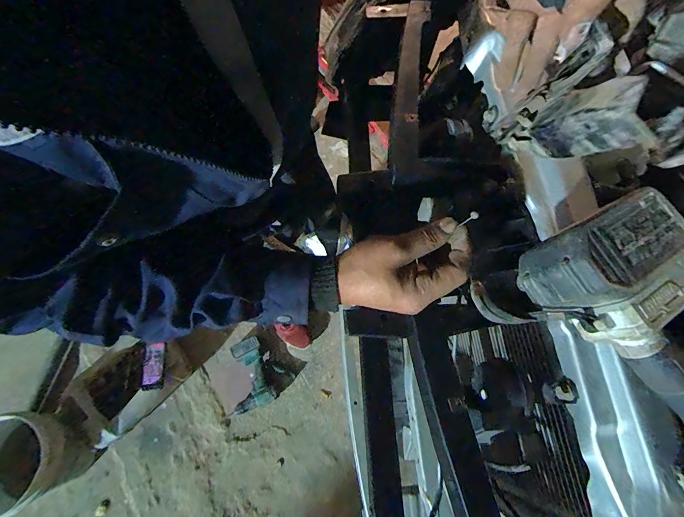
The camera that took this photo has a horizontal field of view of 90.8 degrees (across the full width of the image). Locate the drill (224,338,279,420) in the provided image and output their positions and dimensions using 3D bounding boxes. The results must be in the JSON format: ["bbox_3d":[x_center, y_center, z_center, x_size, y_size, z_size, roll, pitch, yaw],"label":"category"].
[{"bbox_3d":[-0.346,0.421,1.204,0.178,0.066,0.233,-22,72,-9],"label":"drill"}]

